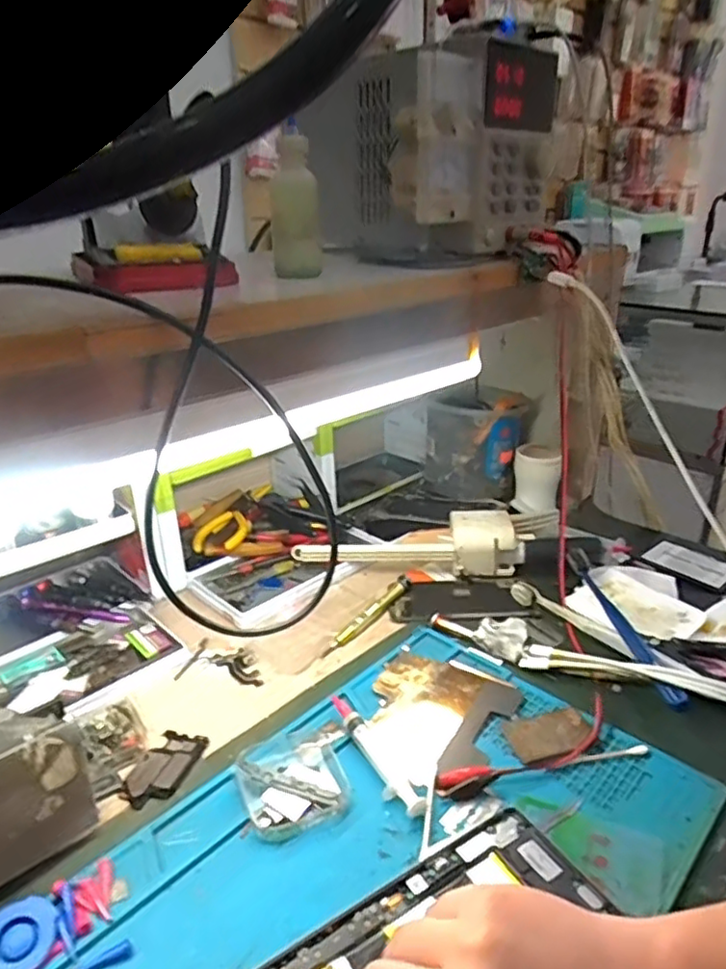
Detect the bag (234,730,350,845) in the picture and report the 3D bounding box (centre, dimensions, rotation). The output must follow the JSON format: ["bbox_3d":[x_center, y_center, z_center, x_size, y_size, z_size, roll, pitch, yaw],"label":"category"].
[{"bbox_3d":[-0.046,0.189,0.418,0.065,0.016,0.072,-15,27,-28],"label":"bag"}]

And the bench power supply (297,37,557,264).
[{"bbox_3d":[0.059,-0.287,0.566,0.175,0.149,0.138,-20,30,-36],"label":"bench power supply"}]

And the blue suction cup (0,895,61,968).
[{"bbox_3d":[-0.175,0.230,0.328,0.037,0.006,0.037,6,39,-5],"label":"blue suction cup"}]

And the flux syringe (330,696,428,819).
[{"bbox_3d":[0.006,0.180,0.436,0.016,0.012,0.107,-15,27,-28],"label":"flux syringe"}]

